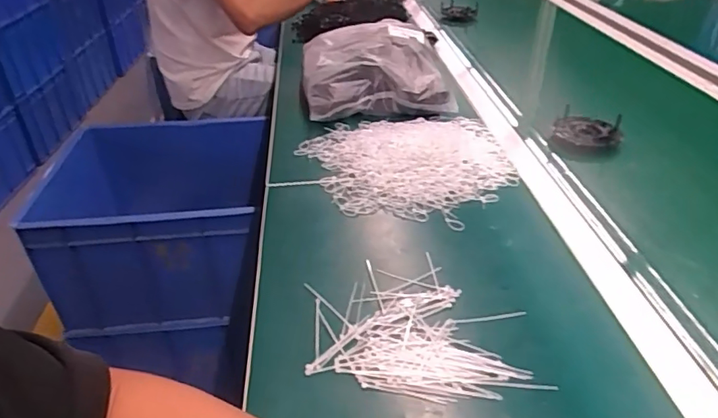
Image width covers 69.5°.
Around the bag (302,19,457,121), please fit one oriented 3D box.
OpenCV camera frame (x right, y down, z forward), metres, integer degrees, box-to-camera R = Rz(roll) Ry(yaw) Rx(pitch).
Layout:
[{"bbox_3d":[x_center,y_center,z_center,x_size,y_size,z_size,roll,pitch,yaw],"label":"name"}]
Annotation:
[{"bbox_3d":[0.023,-0.250,0.923,0.247,0.085,0.237,-5,33,-7],"label":"bag"}]

